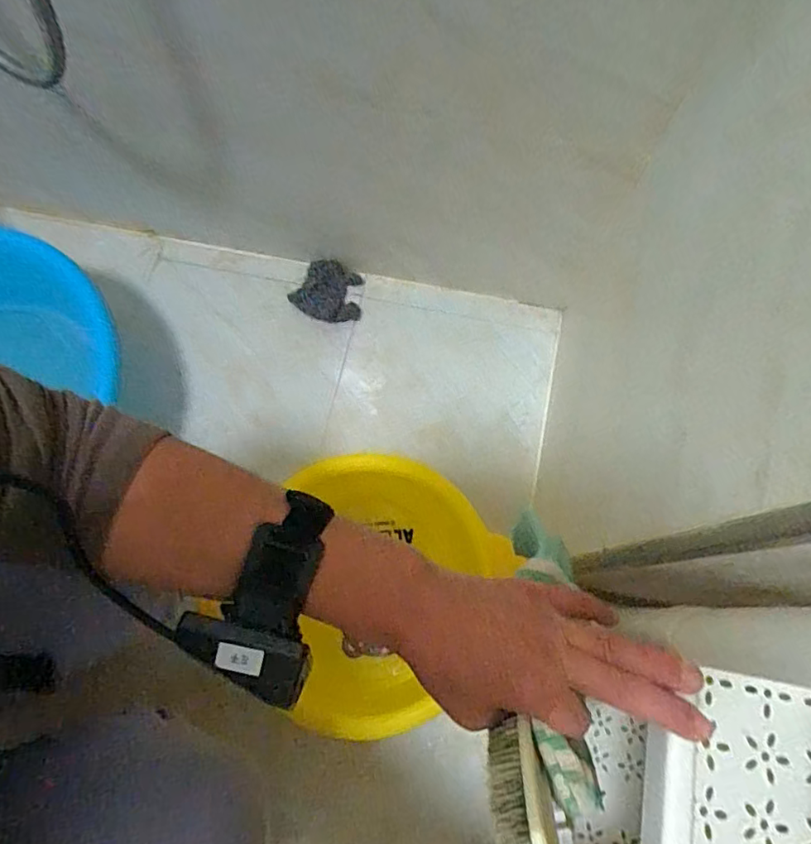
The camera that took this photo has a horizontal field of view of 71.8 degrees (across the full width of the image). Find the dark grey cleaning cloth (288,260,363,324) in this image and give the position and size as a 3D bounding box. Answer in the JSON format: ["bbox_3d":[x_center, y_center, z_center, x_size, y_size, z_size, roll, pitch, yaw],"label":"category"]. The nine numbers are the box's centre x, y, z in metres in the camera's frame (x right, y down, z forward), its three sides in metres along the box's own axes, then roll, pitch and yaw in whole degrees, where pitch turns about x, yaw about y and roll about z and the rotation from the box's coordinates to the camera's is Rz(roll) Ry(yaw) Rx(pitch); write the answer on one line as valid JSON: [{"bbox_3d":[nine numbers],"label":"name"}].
[{"bbox_3d":[-0.101,-0.175,0.764,0.091,0.008,0.078,26,89,-3],"label":"dark grey cleaning cloth"}]

